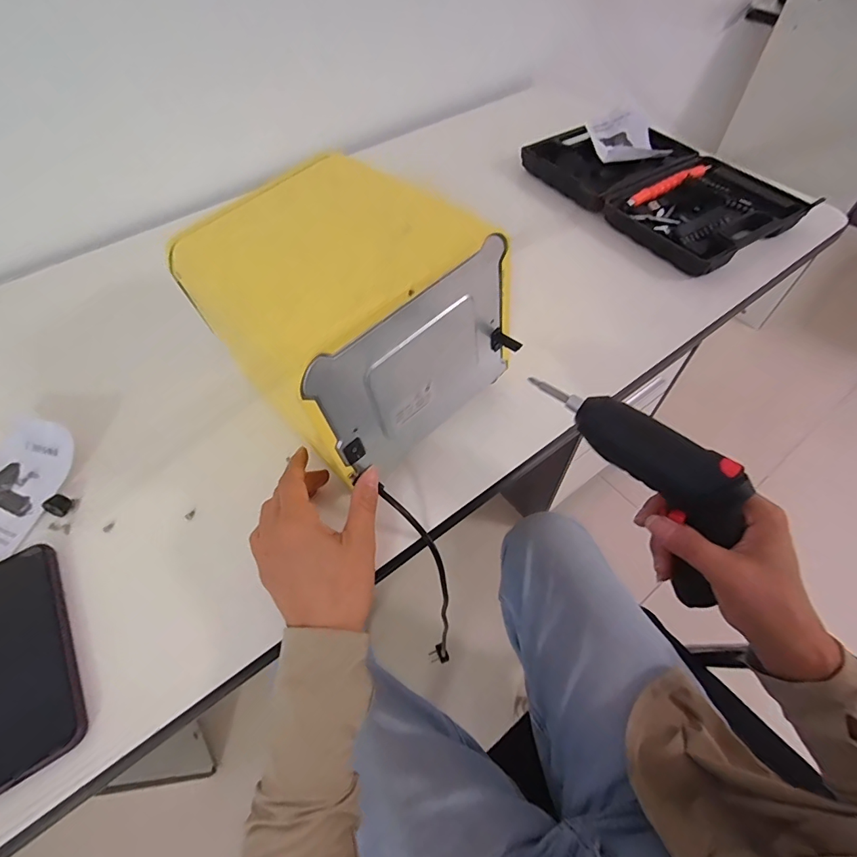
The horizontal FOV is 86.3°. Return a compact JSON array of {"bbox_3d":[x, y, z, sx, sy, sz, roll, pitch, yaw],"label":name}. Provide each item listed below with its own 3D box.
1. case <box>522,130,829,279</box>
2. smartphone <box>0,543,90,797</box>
[{"bbox_3d":[0.322,-0.345,0.652,0.216,0.040,0.342,-28,59,-17],"label":"case"},{"bbox_3d":[-0.300,0.163,0.328,0.078,0.012,0.159,-29,60,-17],"label":"smartphone"}]

